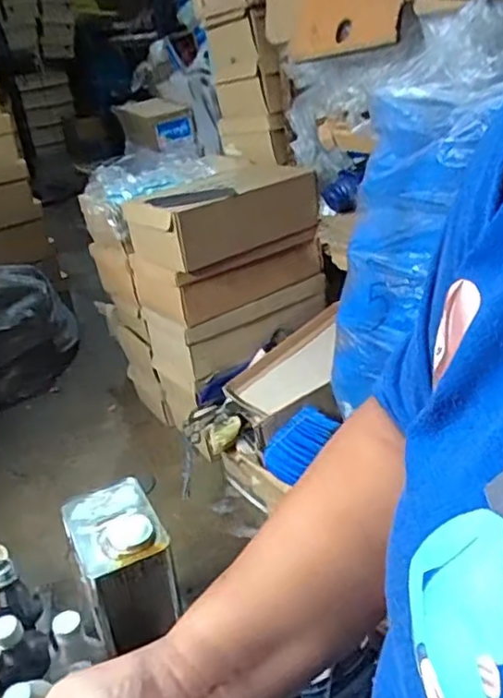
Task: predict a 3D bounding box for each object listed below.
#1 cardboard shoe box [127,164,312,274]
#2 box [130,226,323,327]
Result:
[{"bbox_3d":[-0.057,-0.245,1.136,0.350,0.099,0.176,-27,35,-34],"label":"cardboard shoe box"},{"bbox_3d":[-0.046,-0.155,1.187,0.323,0.096,0.161,-23,33,-28],"label":"box"}]

